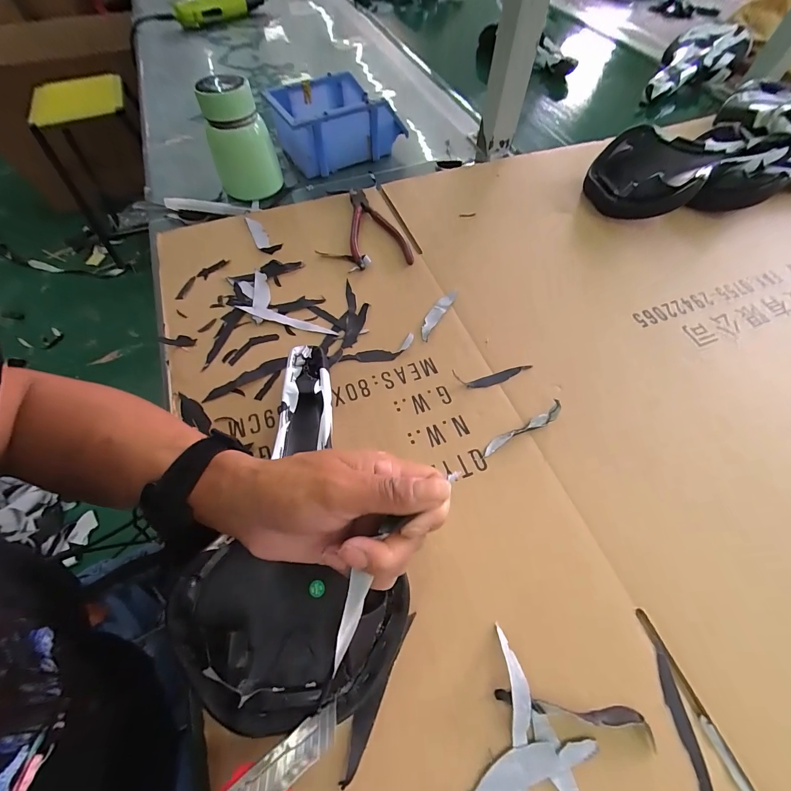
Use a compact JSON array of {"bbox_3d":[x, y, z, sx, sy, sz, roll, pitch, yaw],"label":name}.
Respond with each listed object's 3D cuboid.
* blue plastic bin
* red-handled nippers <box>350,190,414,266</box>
[{"bbox_3d":[-0.096,-0.417,0.526,0.167,0.074,0.146,-30,66,-15],"label":"blue plastic bin"},{"bbox_3d":[-0.022,-0.216,0.438,0.071,0.014,0.140,-5,63,-4],"label":"red-handled nippers"}]

